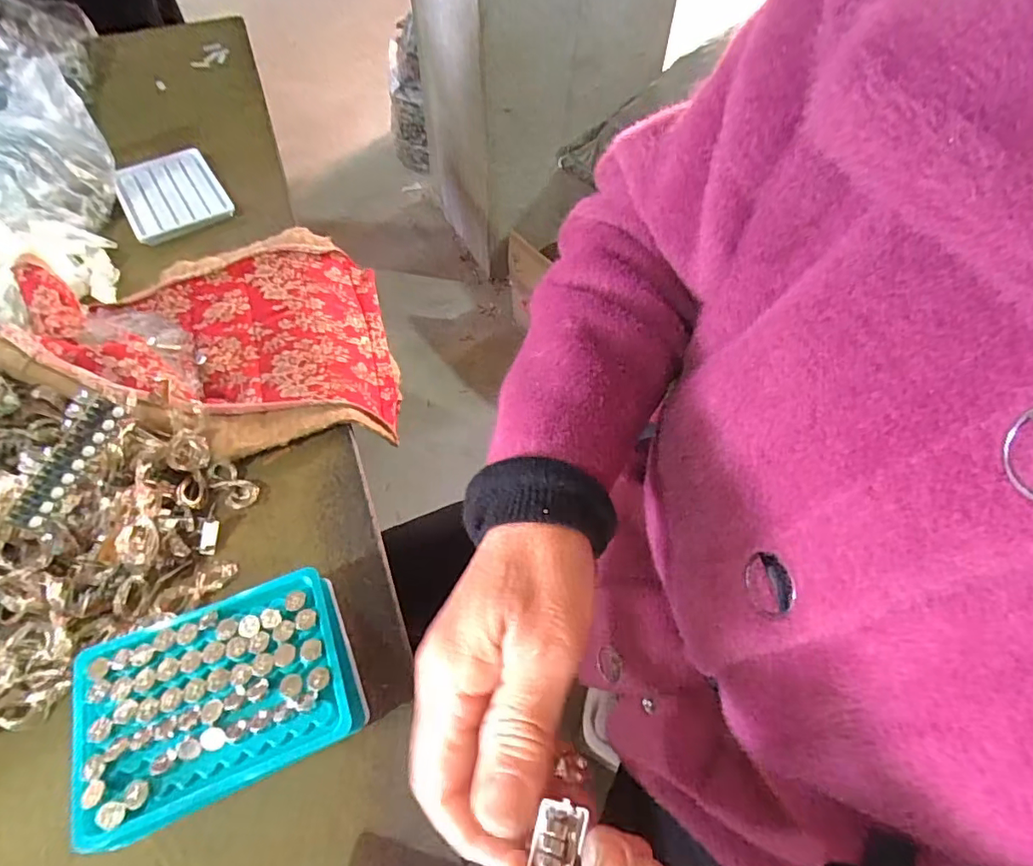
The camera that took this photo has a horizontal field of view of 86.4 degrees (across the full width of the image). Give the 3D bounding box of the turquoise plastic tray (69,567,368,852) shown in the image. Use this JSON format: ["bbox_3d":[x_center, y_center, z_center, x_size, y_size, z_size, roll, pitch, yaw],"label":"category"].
[{"bbox_3d":[-0.159,0.138,0.293,0.135,0.012,0.096,-21,60,-14],"label":"turquoise plastic tray"}]

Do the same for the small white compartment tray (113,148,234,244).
[{"bbox_3d":[-0.366,-0.254,0.584,0.095,0.009,0.139,-29,62,-18],"label":"small white compartment tray"}]

